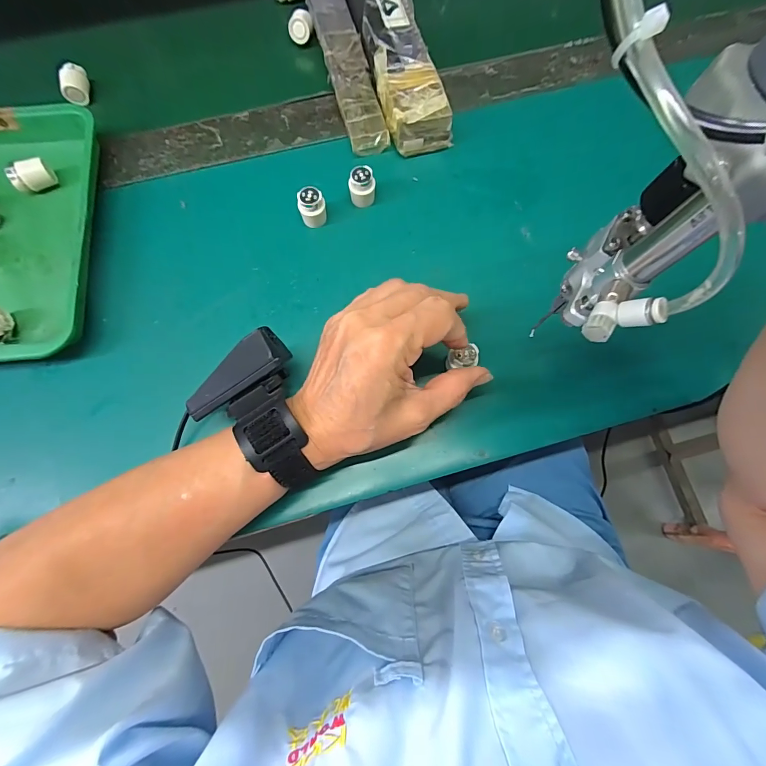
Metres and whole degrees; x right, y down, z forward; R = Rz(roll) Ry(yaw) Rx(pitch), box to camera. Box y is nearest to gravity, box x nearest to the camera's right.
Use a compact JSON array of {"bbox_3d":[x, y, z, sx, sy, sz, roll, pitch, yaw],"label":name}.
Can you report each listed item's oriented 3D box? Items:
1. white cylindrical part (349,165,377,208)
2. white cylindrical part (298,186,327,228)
[{"bbox_3d":[-0.017,-0.160,0.310,0.021,0.030,0.018,-2,76,-2],"label":"white cylindrical part"},{"bbox_3d":[-0.056,-0.141,0.304,0.020,0.031,0.017,-7,76,-3],"label":"white cylindrical part"}]

